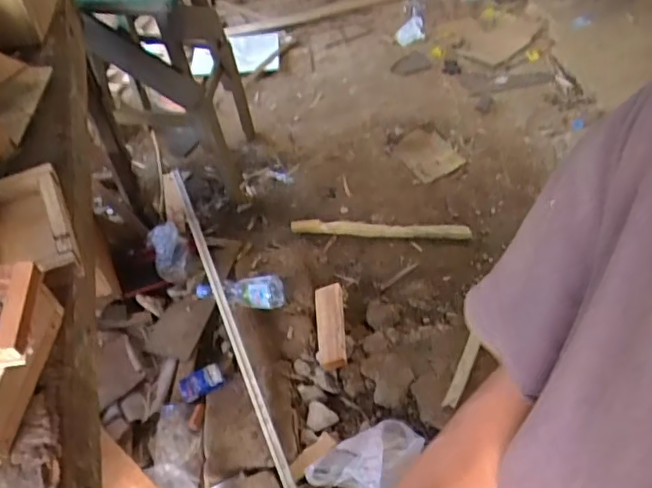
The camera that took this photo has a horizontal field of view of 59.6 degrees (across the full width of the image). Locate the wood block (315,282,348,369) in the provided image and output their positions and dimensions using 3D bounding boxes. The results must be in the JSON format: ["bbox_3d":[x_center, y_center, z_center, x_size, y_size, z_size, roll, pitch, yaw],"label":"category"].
[{"bbox_3d":[0.011,0.196,1.390,0.067,0.034,0.234,-3,49,-1],"label":"wood block"}]

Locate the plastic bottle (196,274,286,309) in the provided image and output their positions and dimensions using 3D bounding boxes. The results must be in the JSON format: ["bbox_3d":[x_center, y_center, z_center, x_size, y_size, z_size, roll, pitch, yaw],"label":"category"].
[{"bbox_3d":[-0.222,0.115,1.458,0.236,0.074,0.064,7,49,7],"label":"plastic bottle"}]

